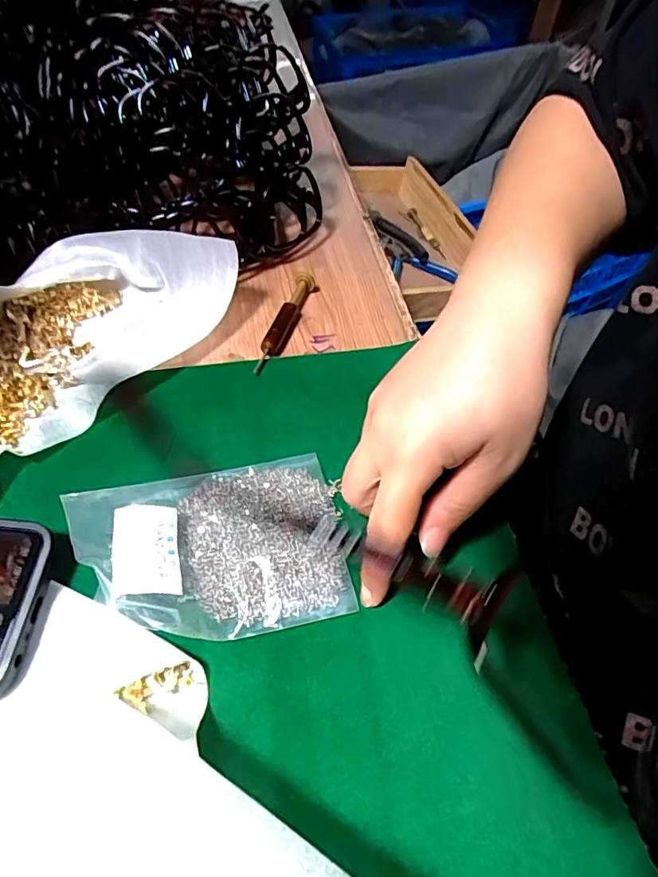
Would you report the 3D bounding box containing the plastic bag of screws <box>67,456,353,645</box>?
[{"bbox_3d":[-0.059,0.052,0.257,0.128,0.024,0.091,-11,55,-9],"label":"plastic bag of screws"}]

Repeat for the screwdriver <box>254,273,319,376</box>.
[{"bbox_3d":[-0.031,-0.082,0.365,0.014,0.012,0.099,16,55,10],"label":"screwdriver"}]

